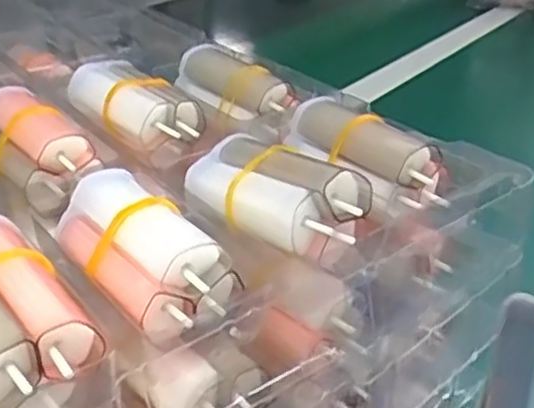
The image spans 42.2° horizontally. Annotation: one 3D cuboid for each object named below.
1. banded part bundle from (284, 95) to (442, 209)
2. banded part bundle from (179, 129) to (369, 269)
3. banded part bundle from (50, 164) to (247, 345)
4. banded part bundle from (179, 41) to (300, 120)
[{"bbox_3d":[0.037,-0.023,0.274,0.026,0.022,0.065,-23,38,-34],"label":"banded part bundle"},{"bbox_3d":[0.002,-0.006,0.240,0.069,0.027,0.033,27,39,36],"label":"banded part bundle"},{"bbox_3d":[-0.039,0.014,0.218,0.031,0.028,0.066,-21,37,-32],"label":"banded part bundle"},{"bbox_3d":[-0.016,-0.060,0.338,0.024,0.023,0.061,-26,40,-37],"label":"banded part bundle"}]

